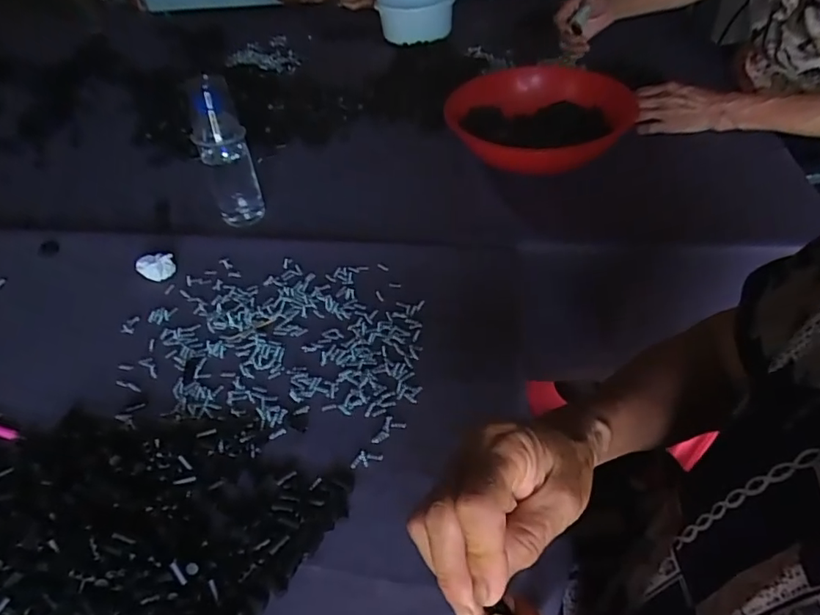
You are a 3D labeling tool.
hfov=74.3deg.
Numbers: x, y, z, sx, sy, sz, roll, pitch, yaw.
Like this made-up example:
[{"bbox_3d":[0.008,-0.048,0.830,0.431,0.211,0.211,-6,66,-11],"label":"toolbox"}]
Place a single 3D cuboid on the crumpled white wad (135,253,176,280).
[{"bbox_3d":[-0.297,-0.046,0.632,0.039,0.023,0.026,-13,46,-7],"label":"crumpled white wad"}]

